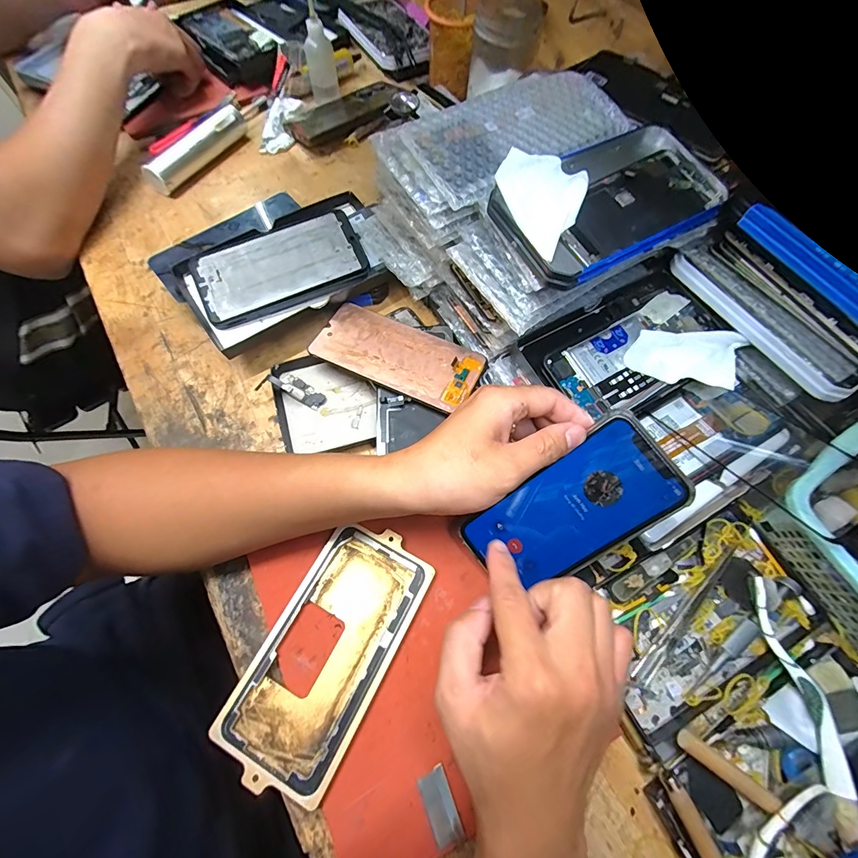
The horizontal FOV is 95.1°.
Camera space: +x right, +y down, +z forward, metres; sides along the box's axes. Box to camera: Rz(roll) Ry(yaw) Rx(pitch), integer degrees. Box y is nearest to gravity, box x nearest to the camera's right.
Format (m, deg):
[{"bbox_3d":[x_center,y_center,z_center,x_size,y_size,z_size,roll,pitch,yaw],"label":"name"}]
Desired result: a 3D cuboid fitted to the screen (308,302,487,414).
[{"bbox_3d":[-0.028,-0.066,0.353,0.148,0.004,0.069,23,65,9],"label":"screen"}]

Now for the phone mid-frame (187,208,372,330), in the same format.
[{"bbox_3d":[-0.141,-0.155,0.378,0.156,0.007,0.085,-24,84,-9],"label":"phone mid-frame"}]

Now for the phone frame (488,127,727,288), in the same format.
[{"bbox_3d":[0.133,-0.167,0.286,0.170,0.017,0.093,-28,71,-11],"label":"phone frame"}]

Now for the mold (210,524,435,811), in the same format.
[{"bbox_3d":[-0.068,0.152,0.277,0.084,0.012,0.162,28,71,10],"label":"mold"}]

